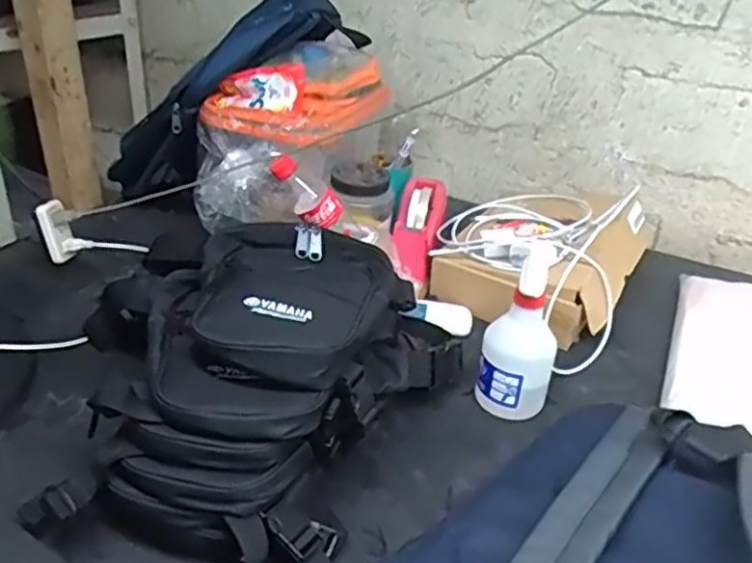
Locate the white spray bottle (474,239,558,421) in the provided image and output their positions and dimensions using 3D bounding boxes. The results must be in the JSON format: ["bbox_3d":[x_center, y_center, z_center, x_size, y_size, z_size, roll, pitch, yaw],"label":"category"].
[{"bbox_3d":[0.155,0.059,0.724,0.073,0.175,0.067,-11,33,-23],"label":"white spray bottle"}]

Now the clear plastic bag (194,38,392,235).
[{"bbox_3d":[-0.117,-0.291,1.012,0.201,0.080,0.267,13,32,16],"label":"clear plastic bag"}]

